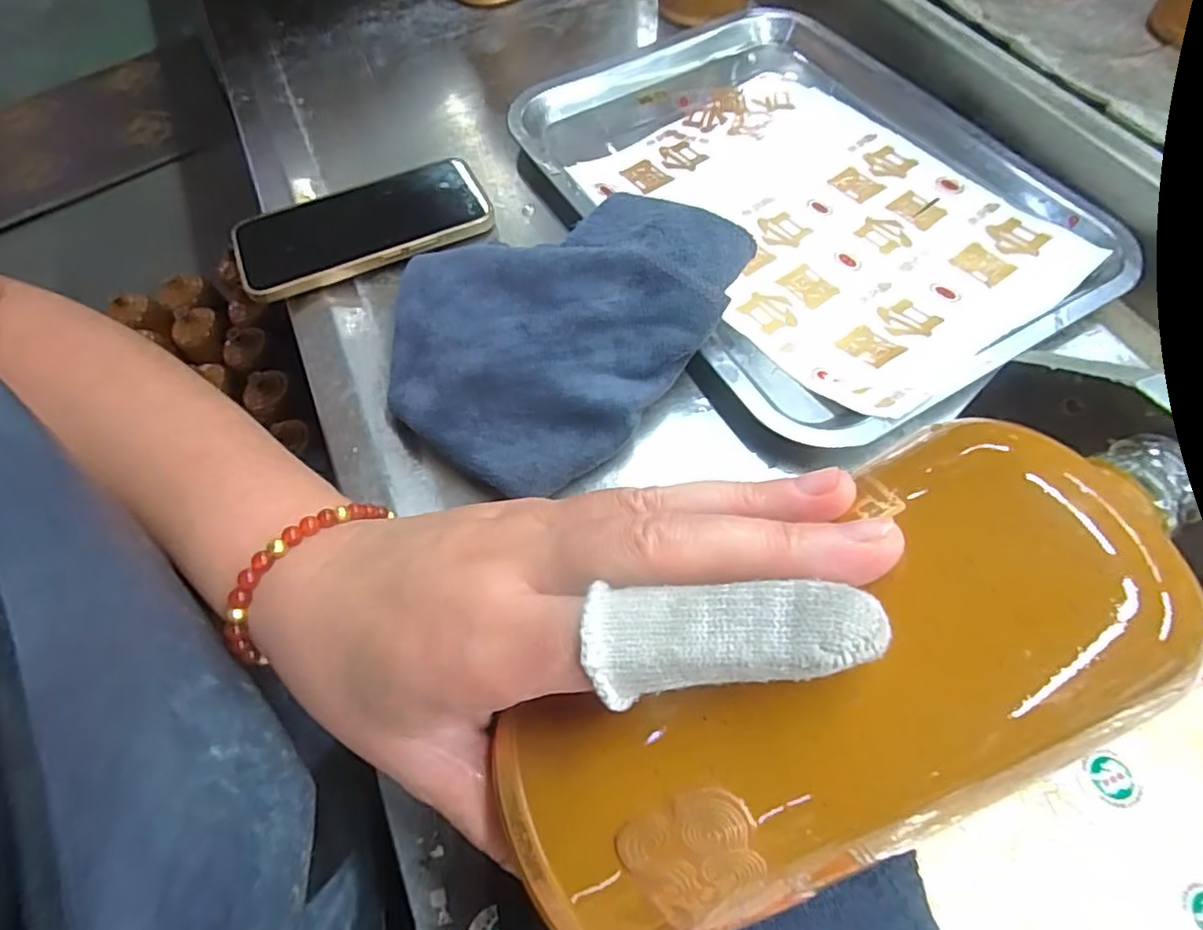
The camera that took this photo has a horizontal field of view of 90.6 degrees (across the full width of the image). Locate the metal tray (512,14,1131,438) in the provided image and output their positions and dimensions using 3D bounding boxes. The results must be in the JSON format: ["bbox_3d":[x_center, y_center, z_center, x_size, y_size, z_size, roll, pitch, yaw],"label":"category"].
[{"bbox_3d":[0.125,-0.182,0.390,0.263,0.029,0.341,-27,62,-12],"label":"metal tray"}]

